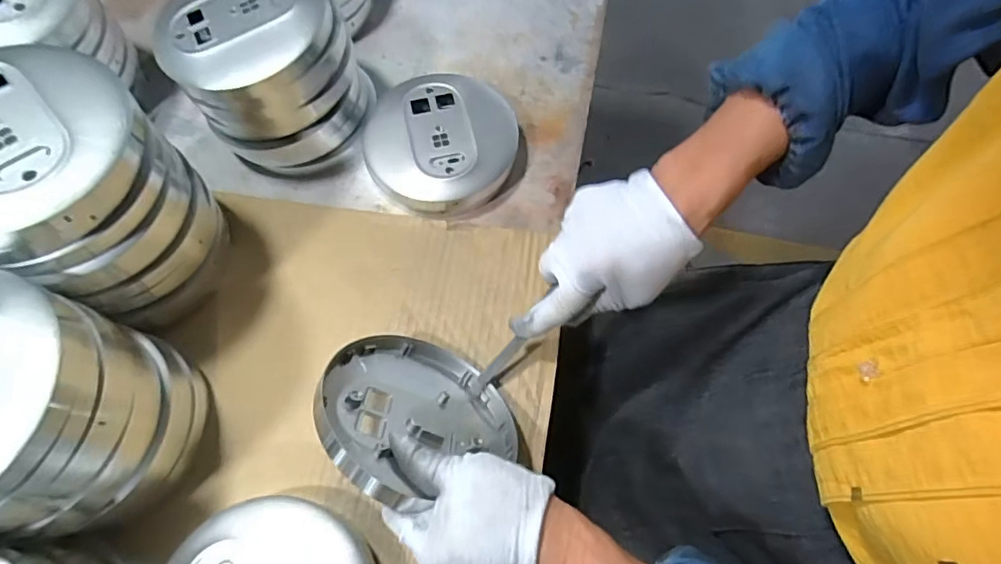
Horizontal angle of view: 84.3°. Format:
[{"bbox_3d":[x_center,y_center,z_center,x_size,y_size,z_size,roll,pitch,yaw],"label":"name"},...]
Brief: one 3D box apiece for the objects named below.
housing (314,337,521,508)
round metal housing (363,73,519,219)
[{"bbox_3d":[-0.059,0.086,0.374,0.117,0.019,0.133,42,31,27],"label":"housing"},{"bbox_3d":[-0.052,-0.125,0.496,0.130,0.031,0.134,0,66,0],"label":"round metal housing"}]

